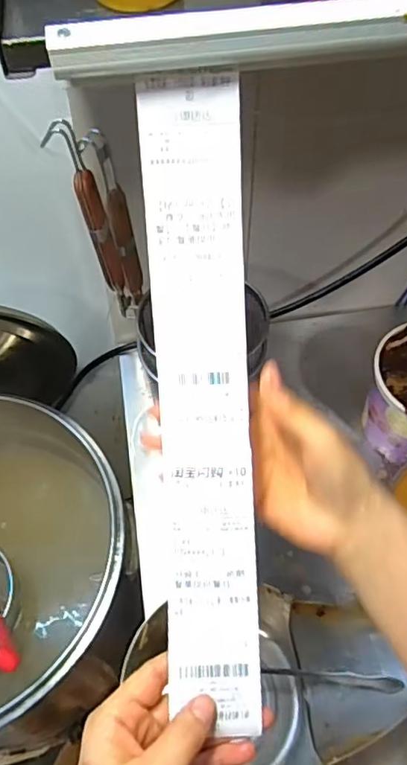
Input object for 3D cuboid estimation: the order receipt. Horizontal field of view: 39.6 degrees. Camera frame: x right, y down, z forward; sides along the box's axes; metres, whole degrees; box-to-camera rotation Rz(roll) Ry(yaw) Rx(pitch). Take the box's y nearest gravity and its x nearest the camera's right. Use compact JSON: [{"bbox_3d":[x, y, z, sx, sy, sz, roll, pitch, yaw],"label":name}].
[{"bbox_3d":[0.001,0.019,0.340,0.058,0.032,0.369,-3,96,-1],"label":"order receipt"}]

